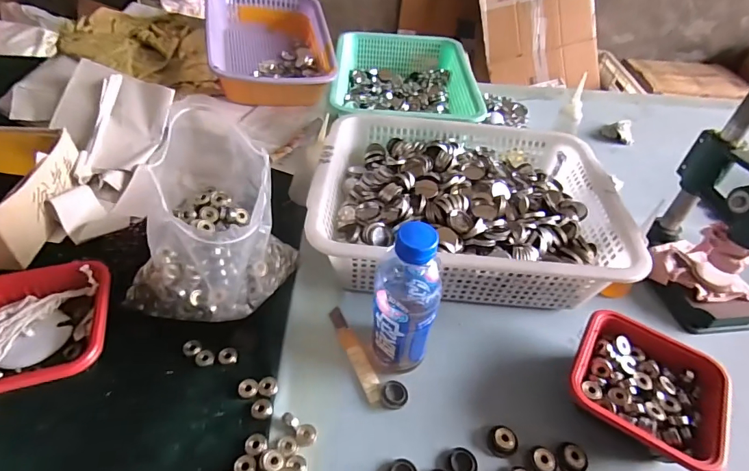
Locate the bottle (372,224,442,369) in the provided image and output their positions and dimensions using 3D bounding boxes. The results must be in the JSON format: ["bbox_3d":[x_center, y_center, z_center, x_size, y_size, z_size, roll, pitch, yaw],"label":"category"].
[{"bbox_3d":[0.034,0.079,0.462,0.062,0.210,0.059,29,48,24],"label":"bottle"}]

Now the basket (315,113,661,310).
[{"bbox_3d":[0.134,-0.052,0.653,0.426,0.101,0.331,6,44,3],"label":"basket"}]

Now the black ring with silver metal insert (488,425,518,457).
[{"bbox_3d":[0.141,0.225,0.465,0.033,0.013,0.029,-11,46,-17],"label":"black ring with silver metal insert"}]

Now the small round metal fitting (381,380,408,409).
[{"bbox_3d":[0.023,0.186,0.498,0.031,0.011,0.033,3,43,-3],"label":"small round metal fitting"}]

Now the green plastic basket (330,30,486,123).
[{"bbox_3d":[0.060,-0.319,0.927,0.283,0.101,0.421,2,44,-2],"label":"green plastic basket"}]

